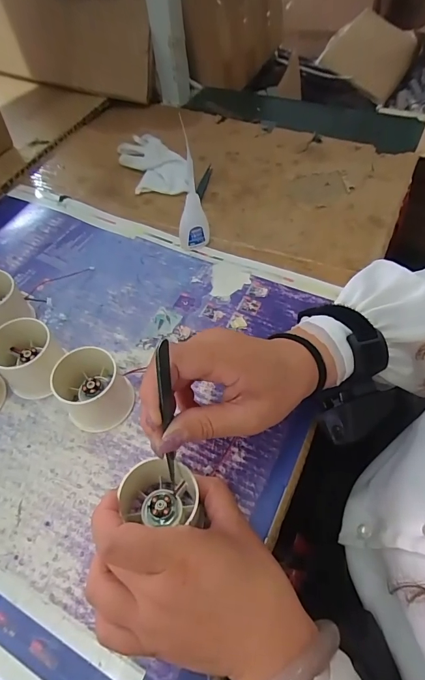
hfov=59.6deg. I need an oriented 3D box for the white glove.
[{"bbox_3d":[-0.085,-0.247,0.516,0.069,0.032,0.138,-20,57,-12],"label":"white glove"}]

